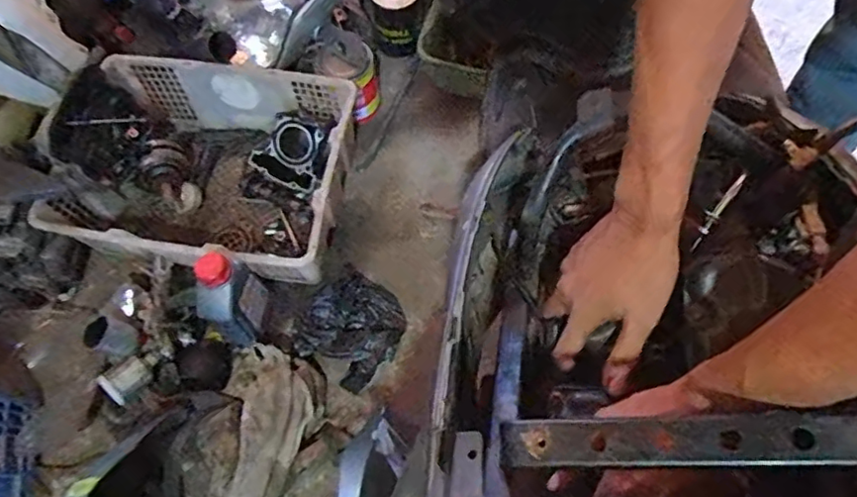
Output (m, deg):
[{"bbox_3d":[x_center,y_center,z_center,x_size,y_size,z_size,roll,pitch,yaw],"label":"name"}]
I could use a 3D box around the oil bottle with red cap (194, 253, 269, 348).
[{"bbox_3d":[-0.308,0.083,0.925,0.068,0.221,0.095,12,65,8],"label":"oil bottle with red cap"}]

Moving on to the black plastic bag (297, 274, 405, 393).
[{"bbox_3d":[-0.130,0.126,0.977,0.168,0.047,0.173,30,69,15],"label":"black plastic bag"}]

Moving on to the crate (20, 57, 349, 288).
[{"bbox_3d":[-0.382,-0.141,1.035,0.468,0.178,0.370,9,65,6],"label":"crate"}]

